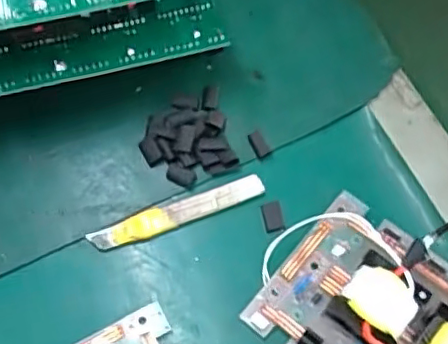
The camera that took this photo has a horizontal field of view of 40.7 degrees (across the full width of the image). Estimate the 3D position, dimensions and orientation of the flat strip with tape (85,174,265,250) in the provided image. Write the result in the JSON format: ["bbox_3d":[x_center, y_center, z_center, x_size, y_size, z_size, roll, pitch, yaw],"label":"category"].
[{"bbox_3d":[-0.038,0.033,0.508,0.149,0.007,0.023,-20,65,-7],"label":"flat strip with tape"}]

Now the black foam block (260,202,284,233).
[{"bbox_3d":[0.041,0.038,0.506,0.017,0.004,0.027,-12,64,-4],"label":"black foam block"}]

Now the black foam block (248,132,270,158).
[{"bbox_3d":[0.031,-0.024,0.532,0.012,0.004,0.025,-26,66,-10],"label":"black foam block"}]

